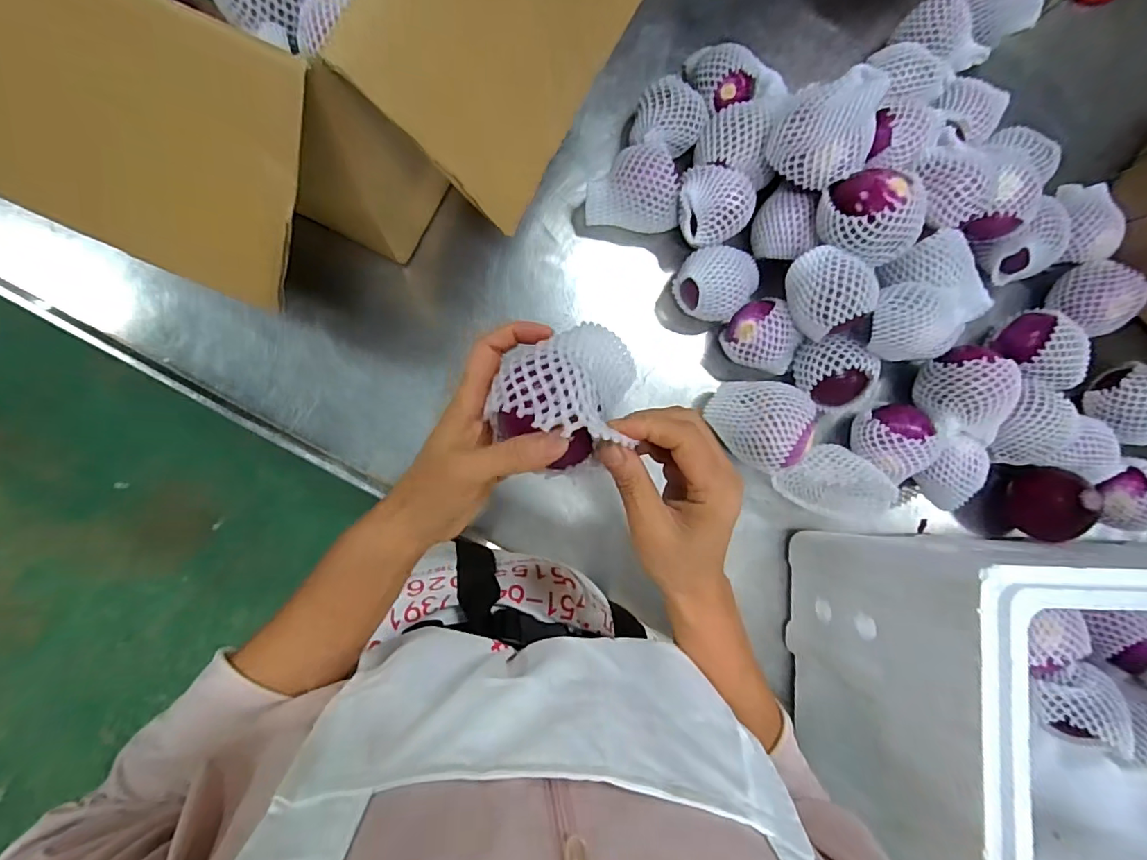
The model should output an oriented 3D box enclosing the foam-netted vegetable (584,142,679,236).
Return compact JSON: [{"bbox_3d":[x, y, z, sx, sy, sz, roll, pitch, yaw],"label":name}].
[{"bbox_3d":[0.062,-0.249,0.545,0.098,0.062,0.070,3,87,-8],"label":"foam-netted vegetable"}]

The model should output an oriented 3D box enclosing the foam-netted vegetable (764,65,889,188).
[{"bbox_3d":[0.241,-0.283,0.501,0.078,0.096,0.085,0,87,-9],"label":"foam-netted vegetable"}]

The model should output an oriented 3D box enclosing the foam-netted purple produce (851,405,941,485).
[{"bbox_3d":[0.342,0.010,0.567,0.074,0.076,0.079,-40,93,-8],"label":"foam-netted purple produce"}]

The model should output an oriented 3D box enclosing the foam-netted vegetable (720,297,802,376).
[{"bbox_3d":[0.199,-0.093,0.550,0.067,0.064,0.081,-35,93,-9],"label":"foam-netted vegetable"}]

